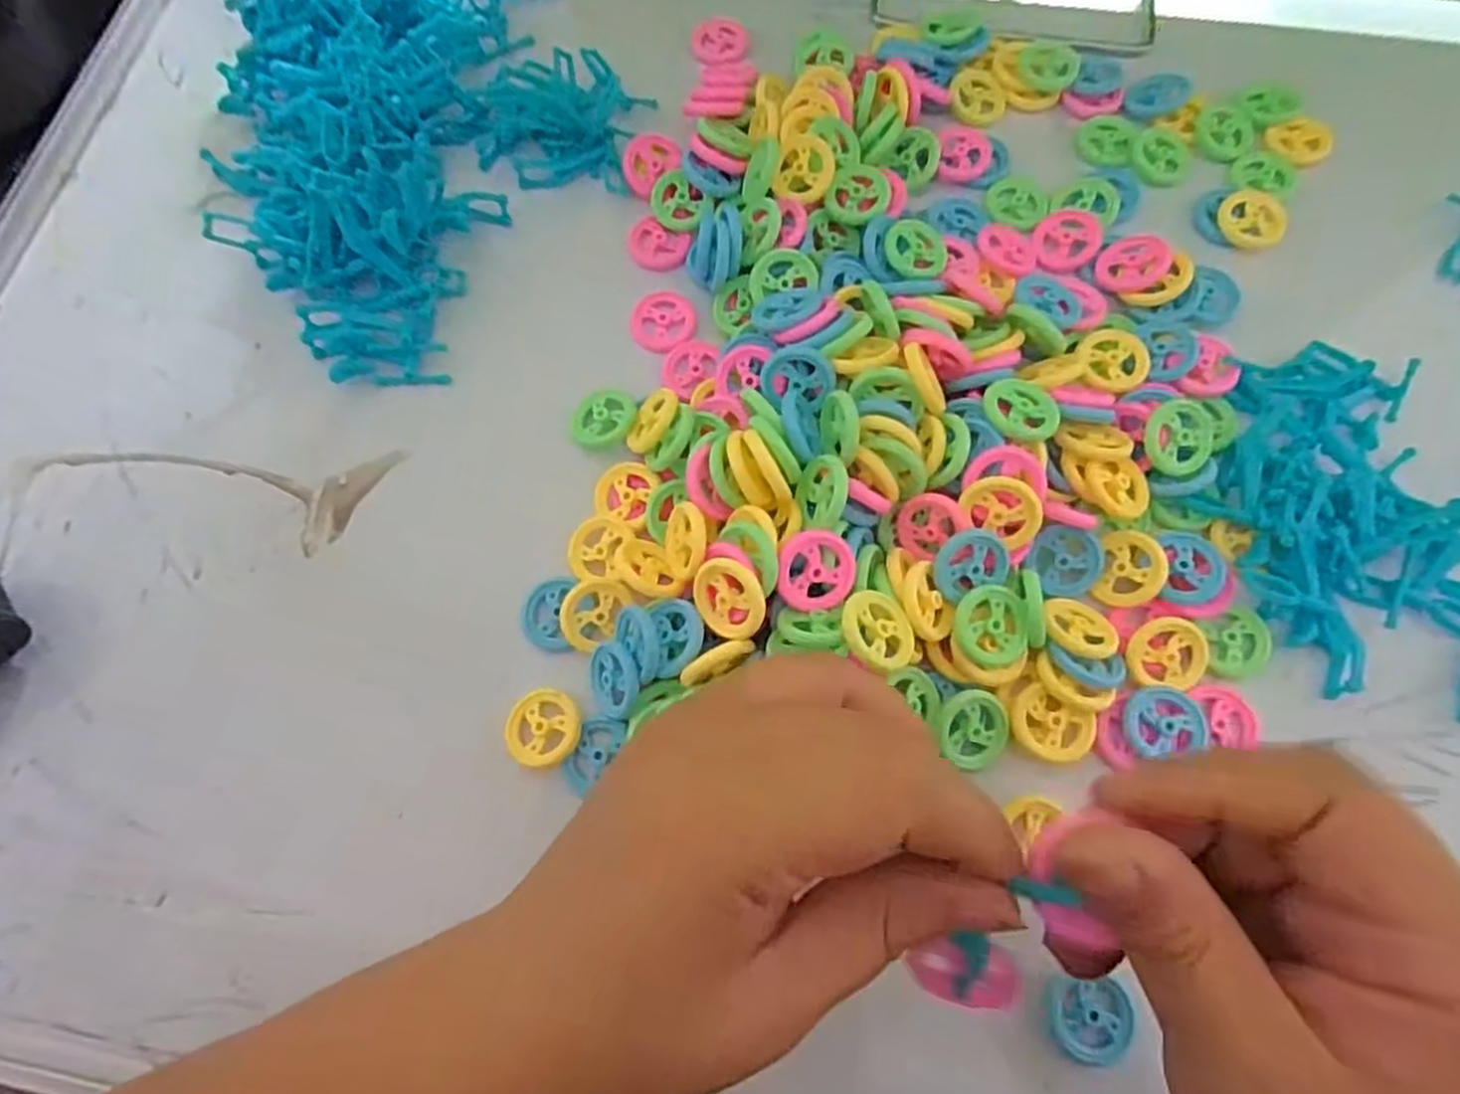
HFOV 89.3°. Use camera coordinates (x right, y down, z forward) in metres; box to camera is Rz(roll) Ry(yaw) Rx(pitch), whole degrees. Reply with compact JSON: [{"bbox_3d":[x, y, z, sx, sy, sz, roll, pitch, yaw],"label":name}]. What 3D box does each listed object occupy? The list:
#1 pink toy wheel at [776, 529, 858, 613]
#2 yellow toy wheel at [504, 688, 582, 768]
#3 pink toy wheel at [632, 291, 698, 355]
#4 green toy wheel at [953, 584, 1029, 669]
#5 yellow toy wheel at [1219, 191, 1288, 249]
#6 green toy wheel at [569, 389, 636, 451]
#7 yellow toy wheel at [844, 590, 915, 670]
[{"bbox_3d":[0.032,0.009,0.269,0.028,0.004,0.030,0,92,-9],"label":"pink toy wheel"},{"bbox_3d":[-0.071,0.069,0.282,0.028,0.007,0.028,-1,71,3],"label":"yellow toy wheel"},{"bbox_3d":[-0.031,-0.105,0.340,0.030,0.004,0.030,-1,71,3],"label":"pink toy wheel"},{"bbox_3d":[0.097,0.030,0.274,0.027,0.004,0.030,8,89,-6],"label":"green toy wheel"},{"bbox_3d":[0.243,-0.152,0.346,0.030,0.010,0.030,-1,71,3],"label":"yellow toy wheel"},{"bbox_3d":[-0.054,-0.056,0.321,0.026,0.005,0.030,24,74,11],"label":"green toy wheel"},{"bbox_3d":[0.053,0.029,0.258,0.028,0.004,0.027,13,63,-22],"label":"yellow toy wheel"}]

